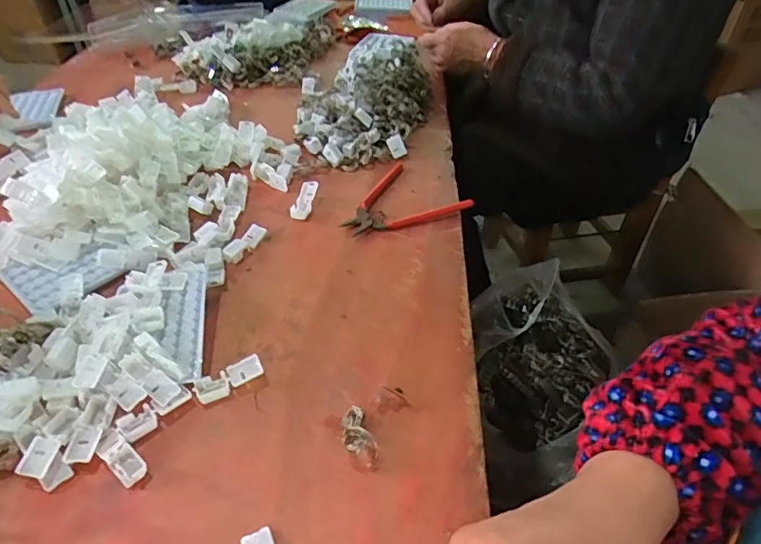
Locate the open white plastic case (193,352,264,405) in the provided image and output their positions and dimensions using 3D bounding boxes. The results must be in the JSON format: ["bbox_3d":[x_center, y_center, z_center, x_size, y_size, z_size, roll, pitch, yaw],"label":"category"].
[{"bbox_3d":[-0.124,0.088,0.418,0.056,0.013,0.019,-21,47,-21],"label":"open white plastic case"}]

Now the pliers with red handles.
[{"bbox_3d":[0.019,-0.077,0.588,0.129,0.018,0.115,-30,51,-28],"label":"pliers with red handles"}]

